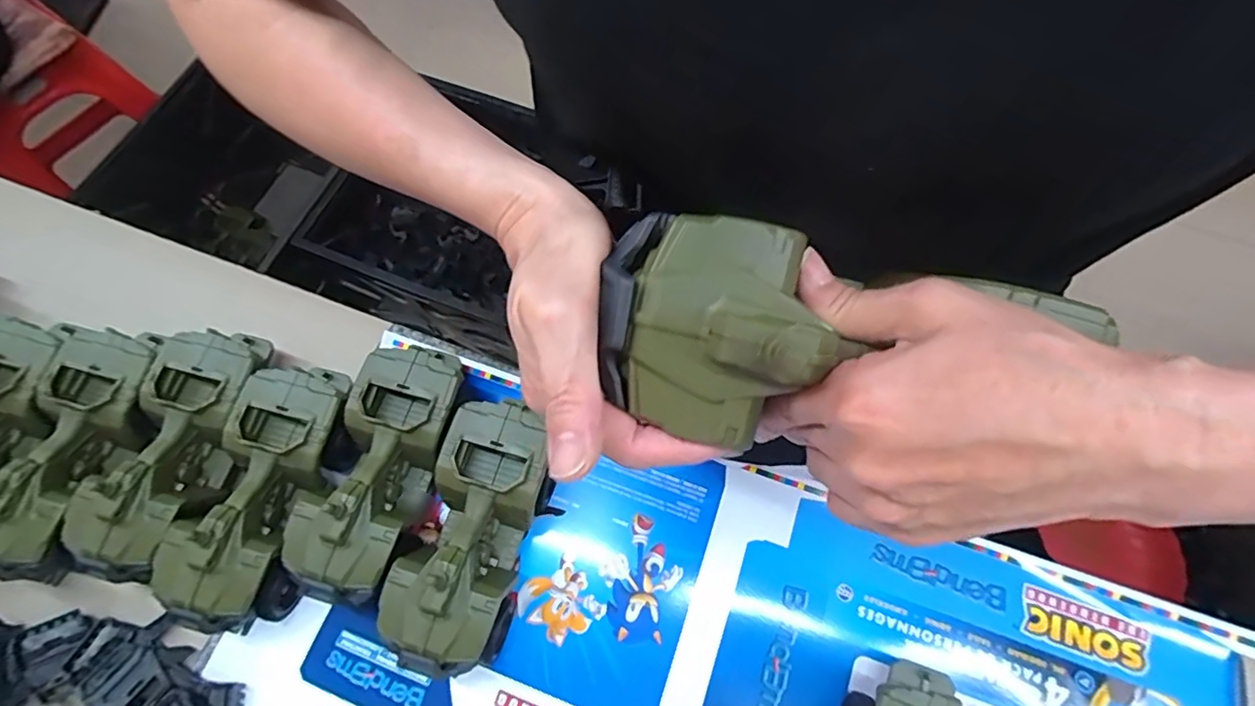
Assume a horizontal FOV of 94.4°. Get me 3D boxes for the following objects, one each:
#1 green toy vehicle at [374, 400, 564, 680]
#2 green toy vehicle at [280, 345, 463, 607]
[{"bbox_3d":[-0.108,0.134,0.429,0.086,0.079,0.179,15,69,7],"label":"green toy vehicle"},{"bbox_3d":[-0.185,0.088,0.447,0.076,0.080,0.186,16,69,7],"label":"green toy vehicle"}]

